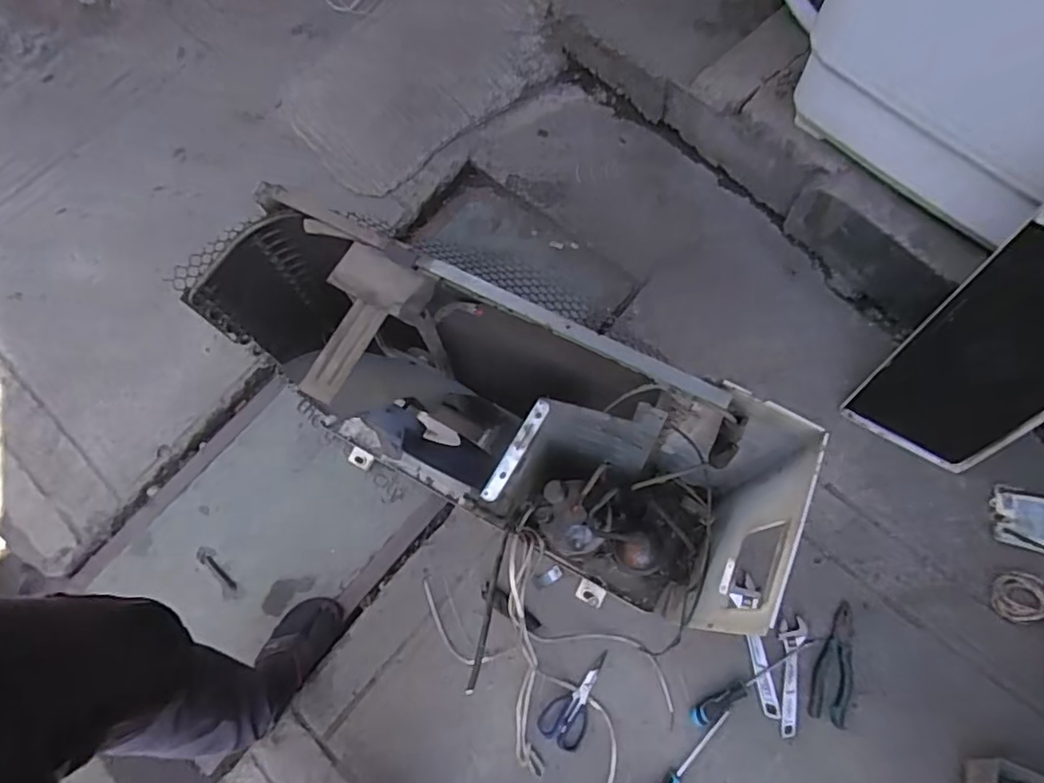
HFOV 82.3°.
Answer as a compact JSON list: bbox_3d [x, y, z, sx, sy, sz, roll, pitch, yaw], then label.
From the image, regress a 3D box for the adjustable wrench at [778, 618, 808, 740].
[{"bbox_3d":[0.471,0.499,1.056,0.047,0.007,0.194,15,70,6],"label":"adjustable wrench"}]

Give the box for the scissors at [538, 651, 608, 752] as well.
[{"bbox_3d":[0.100,0.546,1.067,0.079,0.017,0.169,31,72,12],"label":"scissors"}]

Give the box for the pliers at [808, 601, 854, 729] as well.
[{"bbox_3d":[0.551,0.473,1.049,0.060,0.017,0.200,21,70,9],"label":"pliers"}]

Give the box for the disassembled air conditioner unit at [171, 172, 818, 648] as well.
[{"bbox_3d":[-0.048,0.056,0.966,0.839,0.535,0.279,30,72,12],"label":"disassembled air conditioner unit"}]

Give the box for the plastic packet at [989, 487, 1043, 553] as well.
[{"bbox_3d":[0.952,0.242,1.092,0.151,0.015,0.108,8,72,21],"label":"plastic packet"}]

